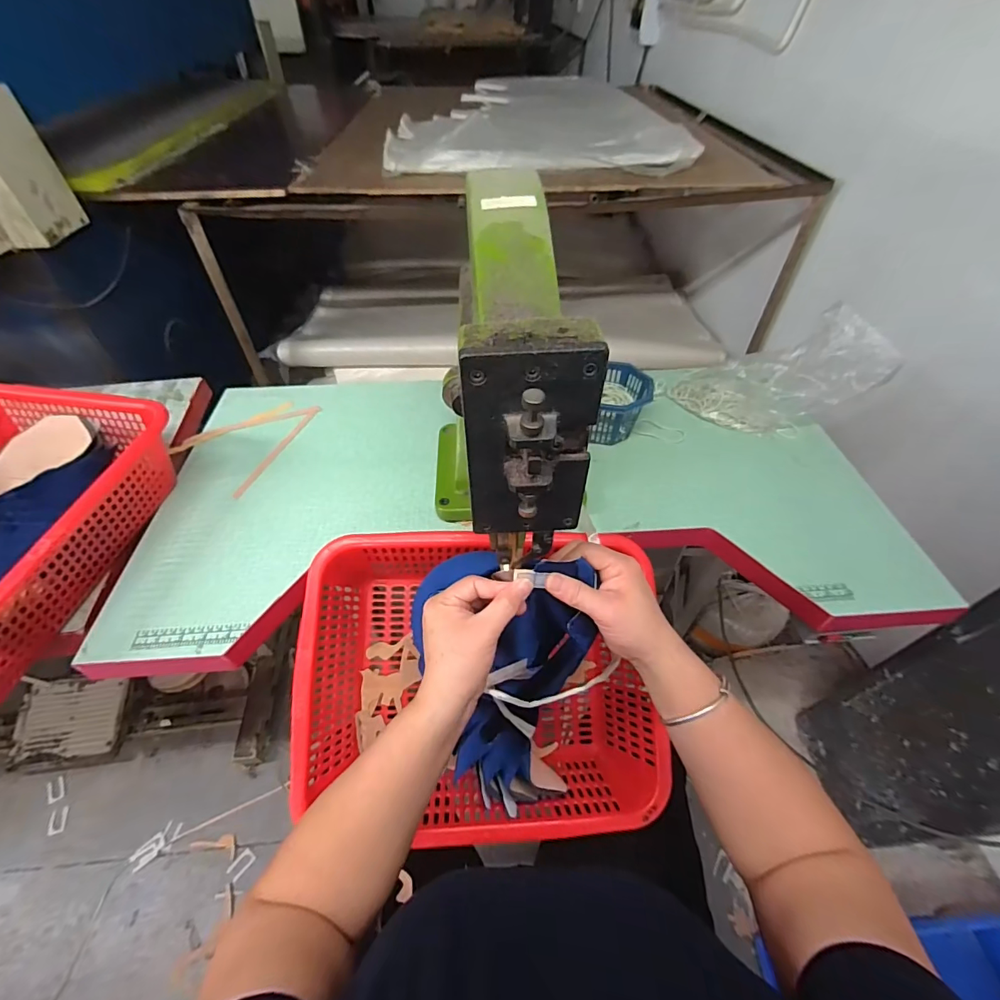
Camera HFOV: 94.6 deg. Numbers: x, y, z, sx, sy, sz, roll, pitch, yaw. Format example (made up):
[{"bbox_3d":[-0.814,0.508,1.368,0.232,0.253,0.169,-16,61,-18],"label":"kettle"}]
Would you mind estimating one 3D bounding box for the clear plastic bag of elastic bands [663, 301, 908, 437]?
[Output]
[{"bbox_3d":[0.448,-0.212,0.742,0.295,0.135,0.161,-1,49,-2],"label":"clear plastic bag of elastic bands"}]

